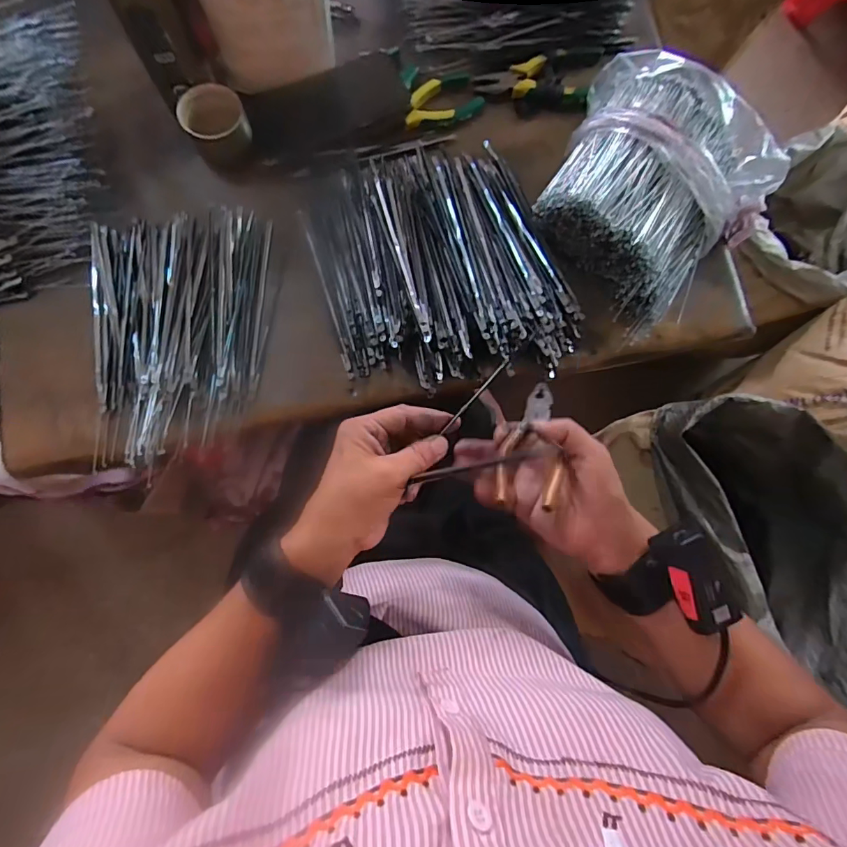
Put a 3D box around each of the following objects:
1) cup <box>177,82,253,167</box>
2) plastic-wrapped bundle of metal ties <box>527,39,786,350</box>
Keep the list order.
[{"bbox_3d":[-0.213,-0.311,0.476,0.059,0.042,0.054,1,81,-4],"label":"cup"},{"bbox_3d":[0.227,-0.248,0.468,0.214,0.079,0.232,-42,86,-9],"label":"plastic-wrapped bundle of metal ties"}]

